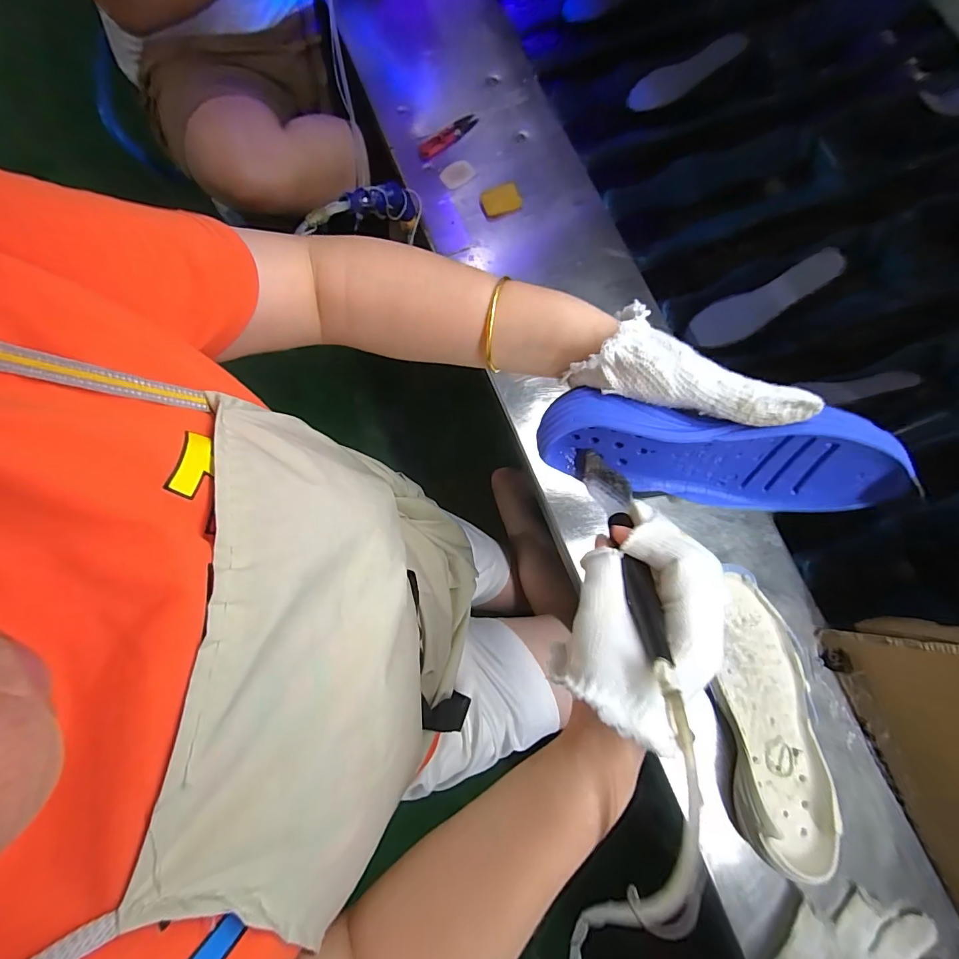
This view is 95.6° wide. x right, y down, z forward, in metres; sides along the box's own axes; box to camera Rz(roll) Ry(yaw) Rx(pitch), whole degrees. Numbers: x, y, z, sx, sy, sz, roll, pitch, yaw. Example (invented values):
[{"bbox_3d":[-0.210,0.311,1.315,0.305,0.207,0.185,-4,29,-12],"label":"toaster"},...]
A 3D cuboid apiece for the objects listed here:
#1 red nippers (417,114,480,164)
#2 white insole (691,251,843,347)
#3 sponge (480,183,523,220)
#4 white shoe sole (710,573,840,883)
[{"bbox_3d":[-0.042,-0.482,0.609,0.104,0.013,0.018,-40,81,-10],"label":"red nippers"},{"bbox_3d":[0.362,-0.222,0.554,0.168,0.007,0.056,-23,87,26],"label":"white insole"},{"bbox_3d":[0.029,-0.372,0.582,0.057,0.017,0.032,-27,79,-7],"label":"sponge"},{"bbox_3d":[0.290,0.230,0.442,0.094,0.038,0.273,-3,77,-2],"label":"white shoe sole"}]

